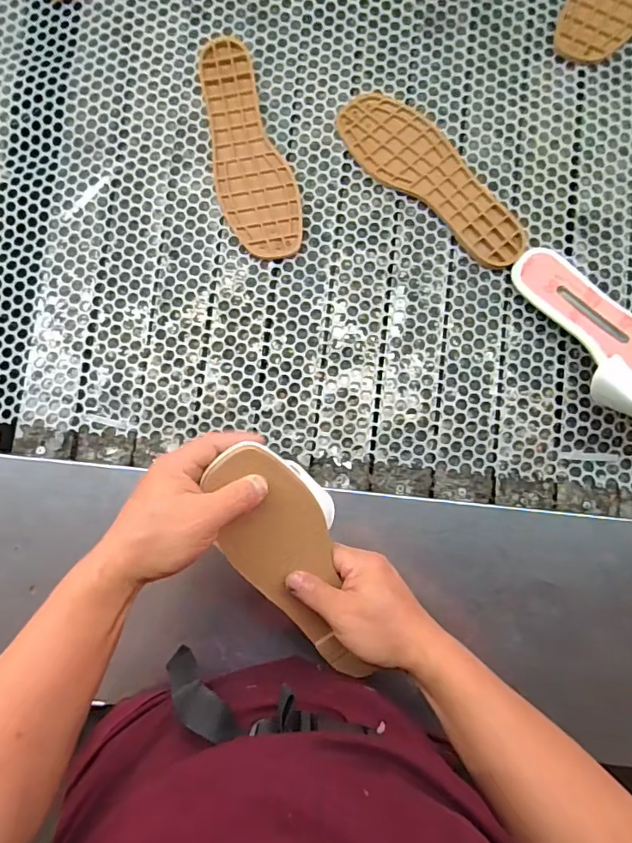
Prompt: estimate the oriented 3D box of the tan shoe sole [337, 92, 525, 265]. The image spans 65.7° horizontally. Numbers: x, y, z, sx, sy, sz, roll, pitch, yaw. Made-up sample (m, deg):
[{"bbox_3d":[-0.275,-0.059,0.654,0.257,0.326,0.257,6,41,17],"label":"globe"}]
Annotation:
[{"bbox_3d":[0.135,-0.277,0.552,0.254,0.010,0.086,45,89,4],"label":"tan shoe sole"}]

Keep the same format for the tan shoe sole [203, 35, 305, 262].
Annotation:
[{"bbox_3d":[-0.078,-0.311,0.556,0.084,0.014,0.257,-14,86,1],"label":"tan shoe sole"}]

